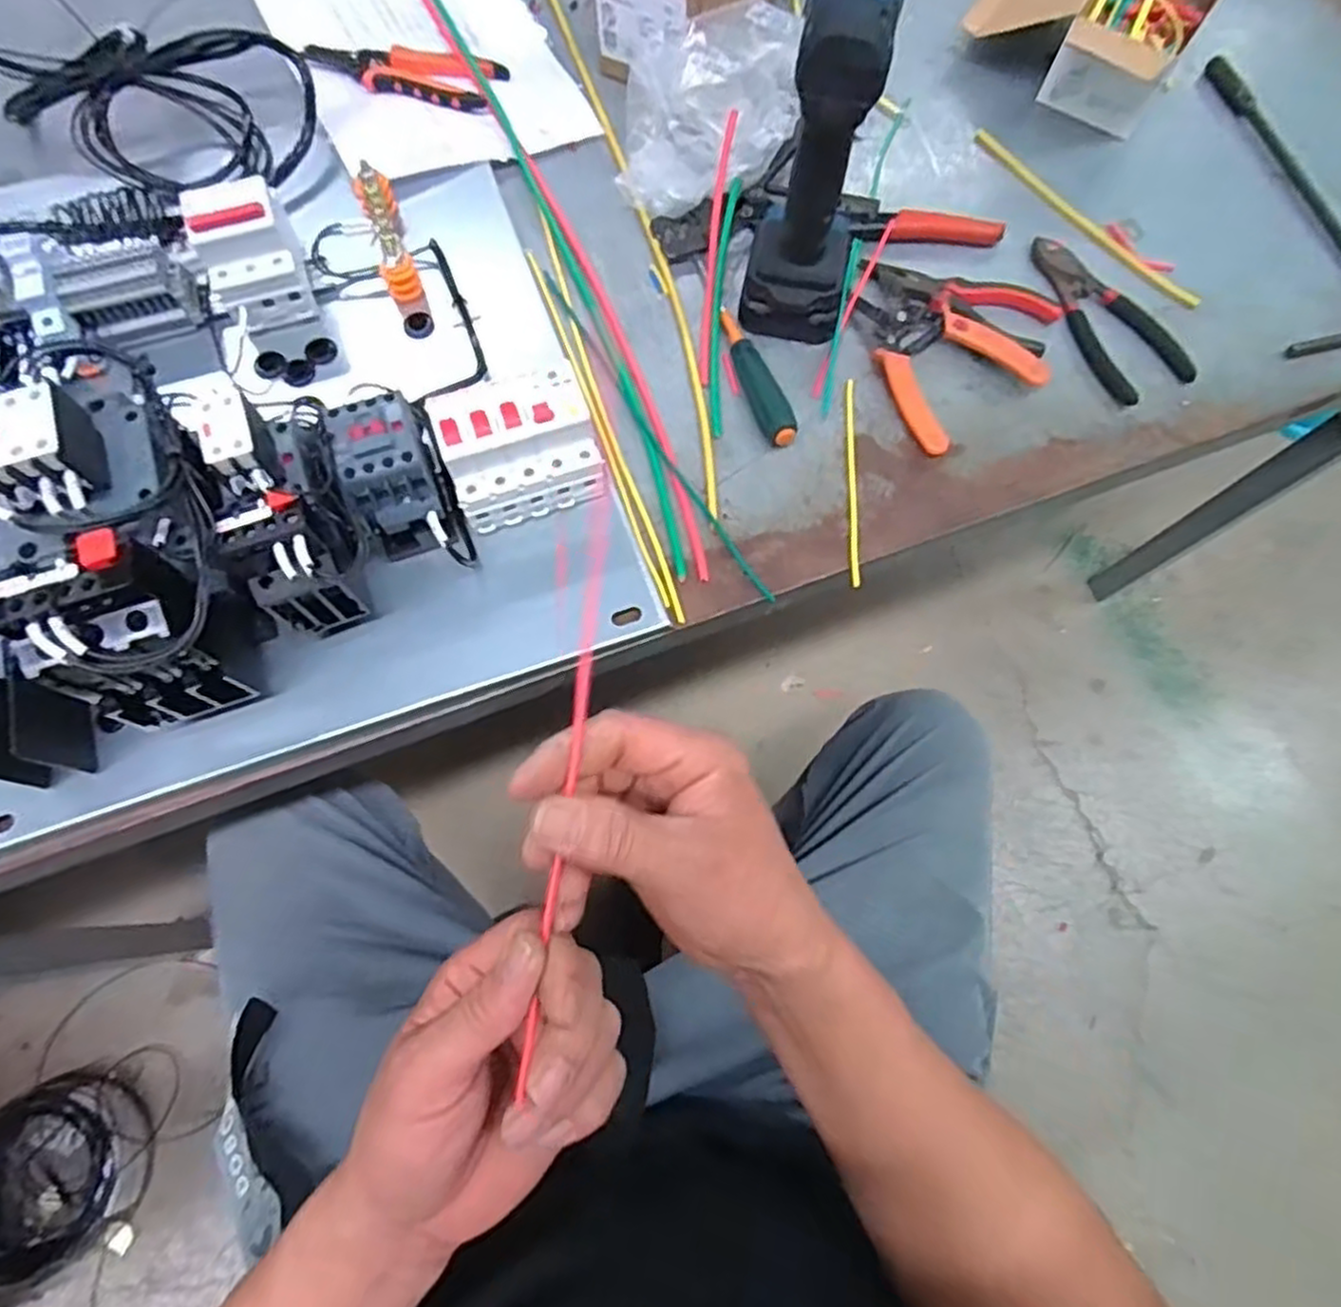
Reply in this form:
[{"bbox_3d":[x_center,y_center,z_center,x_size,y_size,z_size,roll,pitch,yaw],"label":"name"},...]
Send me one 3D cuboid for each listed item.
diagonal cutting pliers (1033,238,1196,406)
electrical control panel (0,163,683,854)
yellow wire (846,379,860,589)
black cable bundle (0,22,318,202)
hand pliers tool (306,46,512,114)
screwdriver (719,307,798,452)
[{"bbox_3d":[0.330,-0.261,0.570,0.068,0.007,0.155,-22,74,-8],"label":"diagonal cutting pliers"},{"bbox_3d":[-0.264,-0.173,0.454,0.452,0.144,0.449,-19,73,-7],"label":"electrical control panel"},{"bbox_3d":[0.127,-0.122,0.522,0.007,0.004,0.159,3,72,0],"label":"yellow wire"},{"bbox_3d":[-0.389,-0.434,0.578,0.226,0.064,0.169,34,75,10],"label":"black cable bundle"},{"bbox_3d":[-0.223,-0.486,0.623,0.160,0.013,0.059,16,72,4],"label":"hand pliers tool"},{"bbox_3d":[0.062,-0.199,0.537,0.023,0.016,0.114,-17,73,-7],"label":"screwdriver"}]

